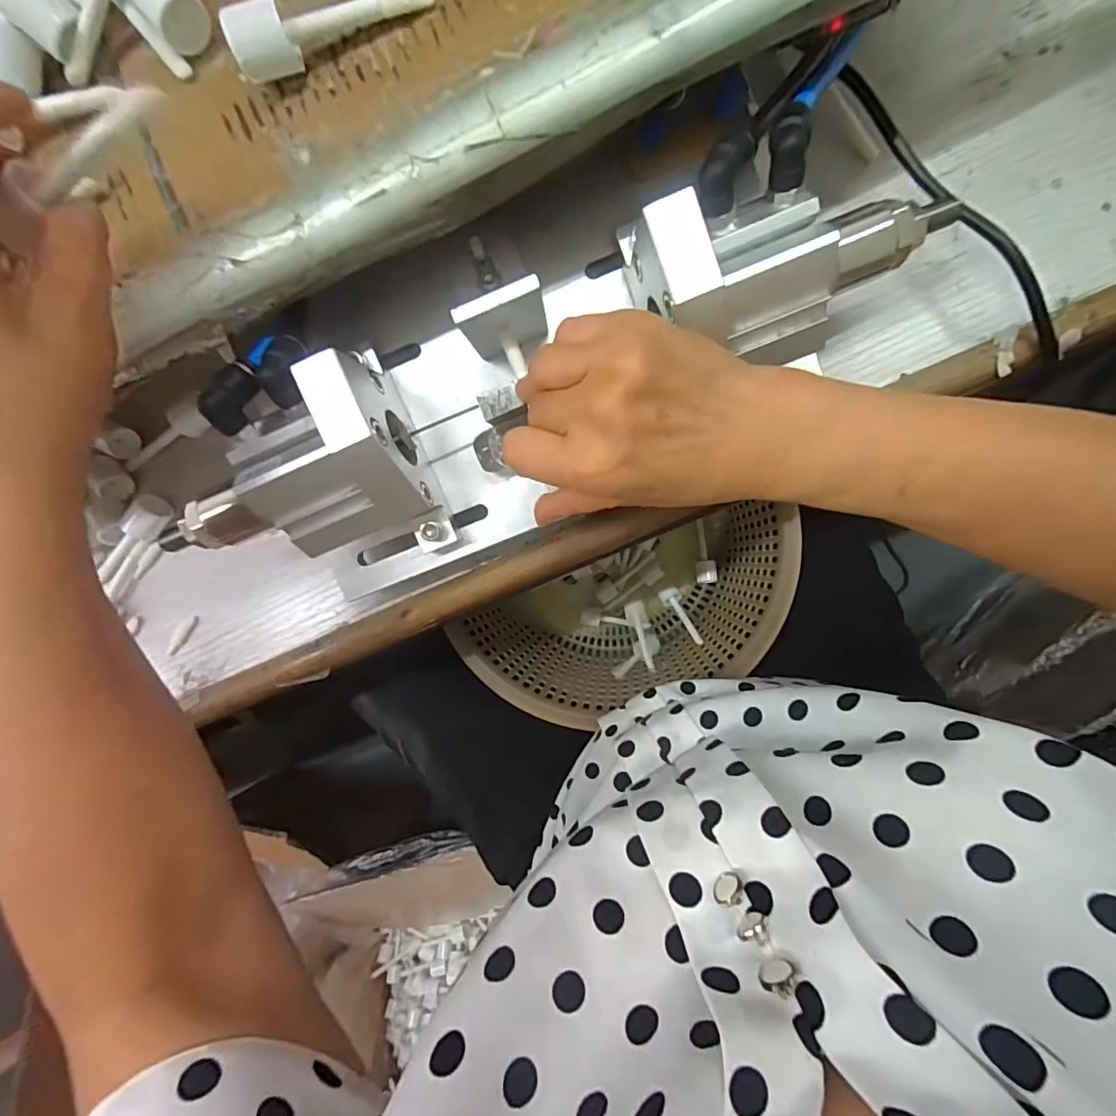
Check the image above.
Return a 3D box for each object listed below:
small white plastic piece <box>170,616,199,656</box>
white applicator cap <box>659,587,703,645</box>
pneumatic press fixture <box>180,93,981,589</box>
[{"bbox_3d":[-0.238,0.049,0.328,0.009,0.007,0.027,31,93,8],"label":"small white plastic piece"},{"bbox_3d":[0.127,0.060,0.521,0.020,0.019,0.069,-30,52,7],"label":"white applicator cap"},{"bbox_3d":[-0.012,-0.081,0.234,0.332,0.095,0.106,-25,85,10],"label":"pneumatic press fixture"}]

